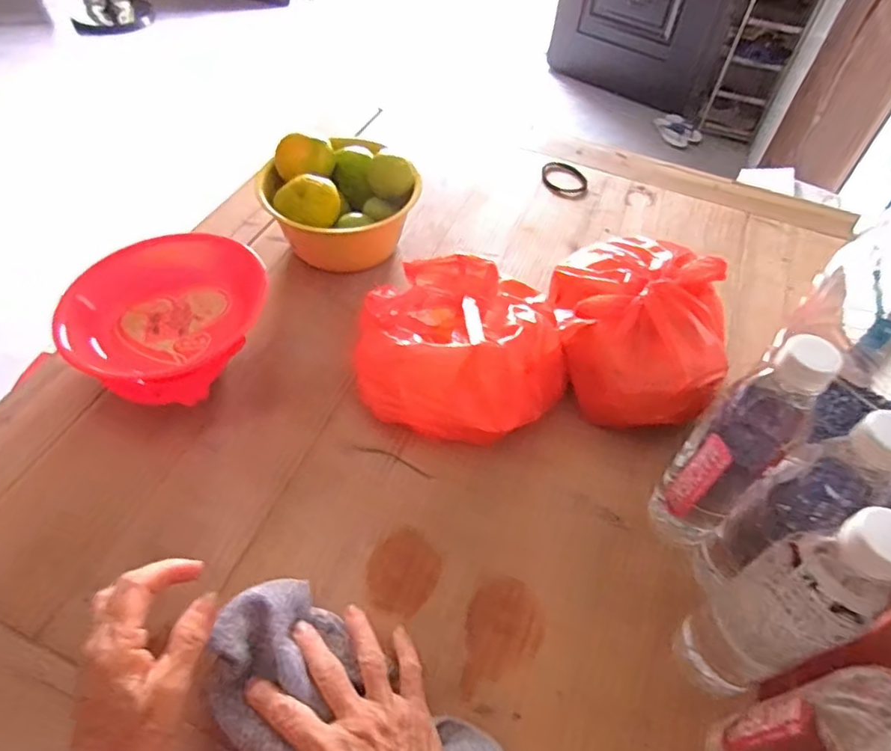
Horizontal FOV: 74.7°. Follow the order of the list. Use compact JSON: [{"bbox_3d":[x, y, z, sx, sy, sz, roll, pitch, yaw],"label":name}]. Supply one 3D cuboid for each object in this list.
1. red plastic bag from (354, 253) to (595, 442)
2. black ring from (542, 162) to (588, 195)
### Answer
[{"bbox_3d":[0.020,-0.032,0.586,0.213,0.089,0.206,20,51,11],"label":"red plastic bag"},{"bbox_3d":[0.175,-0.289,0.855,0.068,0.005,0.077,8,50,1],"label":"black ring"}]

